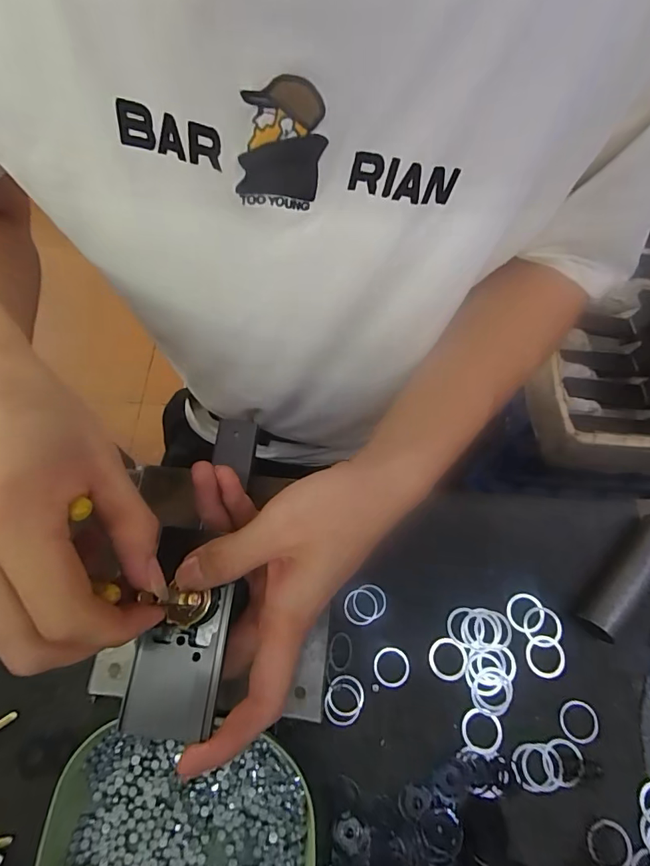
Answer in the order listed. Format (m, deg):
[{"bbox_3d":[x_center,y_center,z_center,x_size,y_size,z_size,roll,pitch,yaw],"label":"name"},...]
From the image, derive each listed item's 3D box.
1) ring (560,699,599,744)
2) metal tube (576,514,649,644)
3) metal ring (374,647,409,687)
[{"bbox_3d":[0.163,0.185,0.290,0.022,0.004,0.023,0,67,0],"label":"ring"},{"bbox_3d":[0.208,0.097,0.311,0.020,0.027,0.095,41,73,16],"label":"metal tube"},{"bbox_3d":[0.045,0.157,0.303,0.024,0.004,0.024,0,67,0],"label":"metal ring"}]

